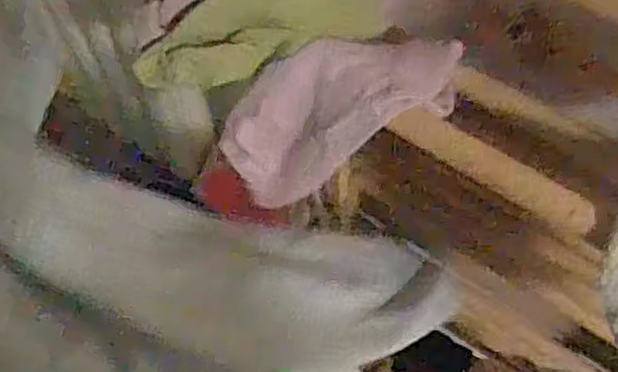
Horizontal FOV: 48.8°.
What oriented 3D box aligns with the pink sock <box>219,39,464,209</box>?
[{"bbox_3d":[0.018,-0.048,0.424,0.152,0.050,0.066,-28,63,13],"label":"pink sock"}]

